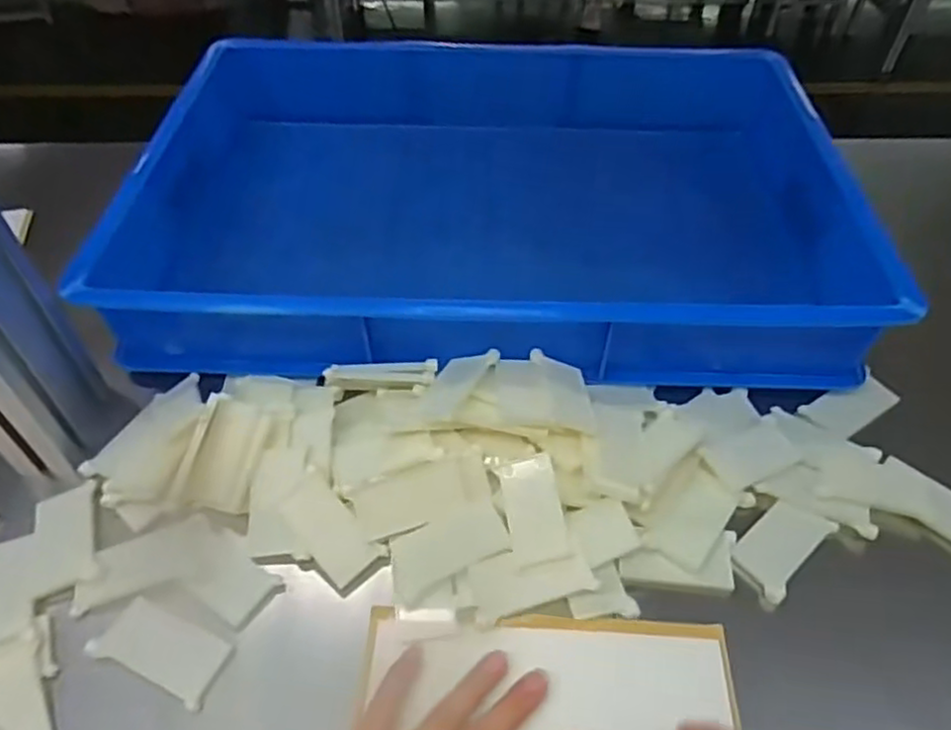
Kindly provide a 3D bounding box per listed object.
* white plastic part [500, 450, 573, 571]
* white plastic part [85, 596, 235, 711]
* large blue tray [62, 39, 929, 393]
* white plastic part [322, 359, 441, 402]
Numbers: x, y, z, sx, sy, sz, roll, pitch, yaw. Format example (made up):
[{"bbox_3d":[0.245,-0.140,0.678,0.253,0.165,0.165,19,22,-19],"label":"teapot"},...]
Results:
[{"bbox_3d":[0.037,0.091,0.428,0.035,0.004,0.066,-10,65,-2],"label":"white plastic part"},{"bbox_3d":[-0.175,0.158,0.380,0.070,0.004,0.036,19,52,15],"label":"white plastic part"},{"bbox_3d":[0.017,-0.153,0.622,0.569,0.114,0.392,2,50,1],"label":"large blue tray"},{"bbox_3d":[-0.068,0.009,0.493,0.079,0.016,0.021,-4,50,-4],"label":"white plastic part"}]

